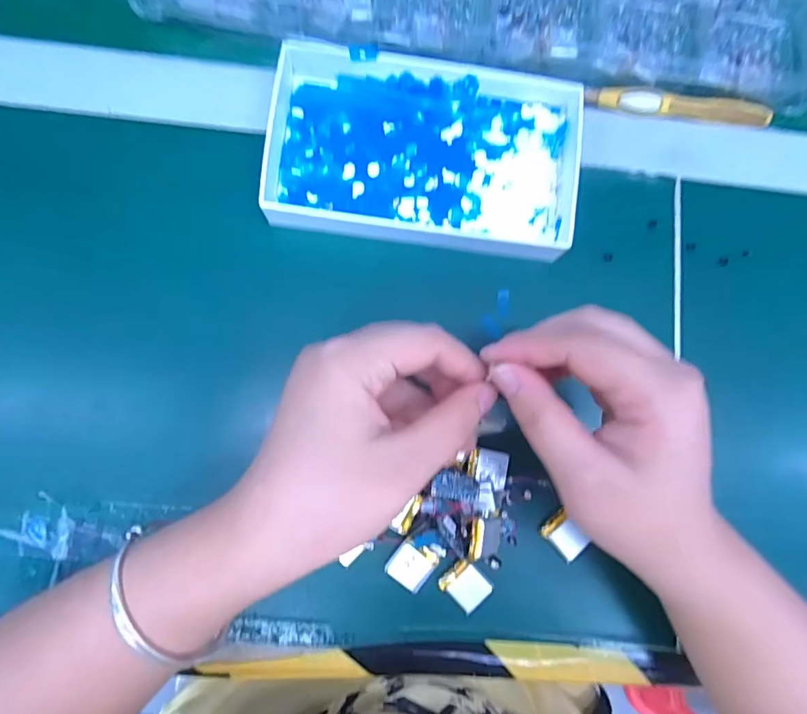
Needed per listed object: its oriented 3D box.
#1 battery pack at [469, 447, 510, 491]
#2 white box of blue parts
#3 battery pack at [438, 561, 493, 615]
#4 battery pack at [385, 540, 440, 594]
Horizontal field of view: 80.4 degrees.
[{"bbox_3d":[0.048,0.062,0.266,0.022,0.004,0.020,13,82,-3],"label":"battery pack"},{"bbox_3d":[0.013,-0.123,0.282,0.177,0.026,0.109,6,82,-4],"label":"white box of blue parts"},{"bbox_3d":[0.034,0.125,0.259,0.021,0.004,0.024,-44,88,-8],"label":"battery pack"},{"bbox_3d":[0.005,0.112,0.258,0.023,0.004,0.023,38,81,1],"label":"battery pack"}]

